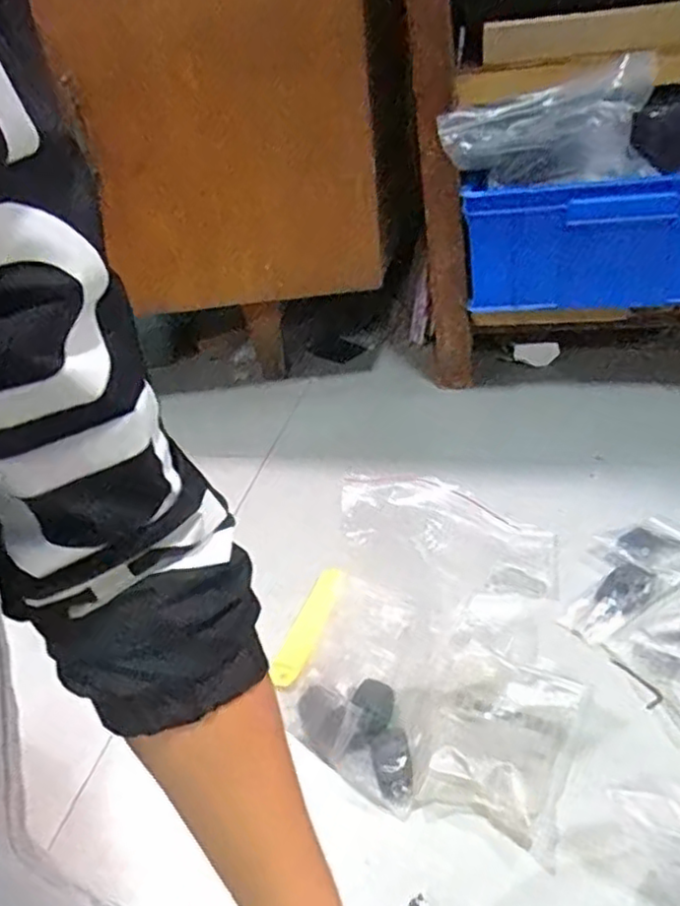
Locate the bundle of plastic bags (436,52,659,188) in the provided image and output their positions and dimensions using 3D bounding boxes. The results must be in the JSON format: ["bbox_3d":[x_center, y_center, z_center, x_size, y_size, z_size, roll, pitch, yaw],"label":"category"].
[{"bbox_3d":[0.236,-0.366,0.757,0.216,0.107,0.095,4,34,19],"label":"bundle of plastic bags"}]

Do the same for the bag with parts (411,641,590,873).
[{"bbox_3d":[0.116,0.197,0.474,0.092,0.021,0.131,9,36,25],"label":"bag with parts"}]

